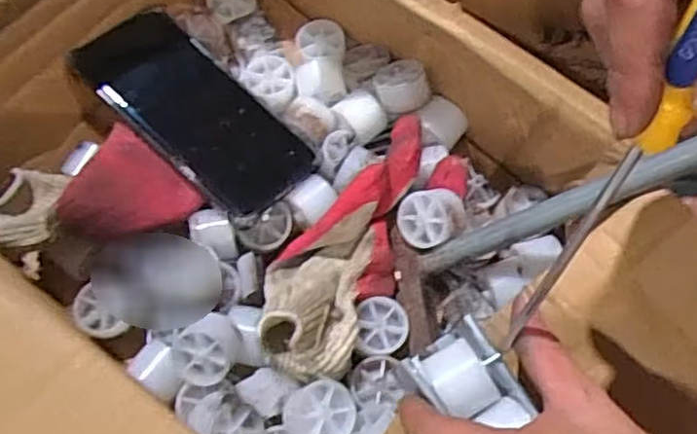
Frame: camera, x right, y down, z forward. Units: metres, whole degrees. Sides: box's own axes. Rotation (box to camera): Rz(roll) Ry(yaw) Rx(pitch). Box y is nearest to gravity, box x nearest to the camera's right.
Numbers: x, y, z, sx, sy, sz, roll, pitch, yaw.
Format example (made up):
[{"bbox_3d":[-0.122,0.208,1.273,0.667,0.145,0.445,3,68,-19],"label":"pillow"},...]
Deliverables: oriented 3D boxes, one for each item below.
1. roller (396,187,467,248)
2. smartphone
[{"bbox_3d":[0.052,0.000,0.432,0.038,0.036,0.023,26,26,22],"label":"roller"},{"bbox_3d":[-0.101,-0.071,0.455,0.164,0.013,0.077,44,60,13],"label":"smartphone"}]

